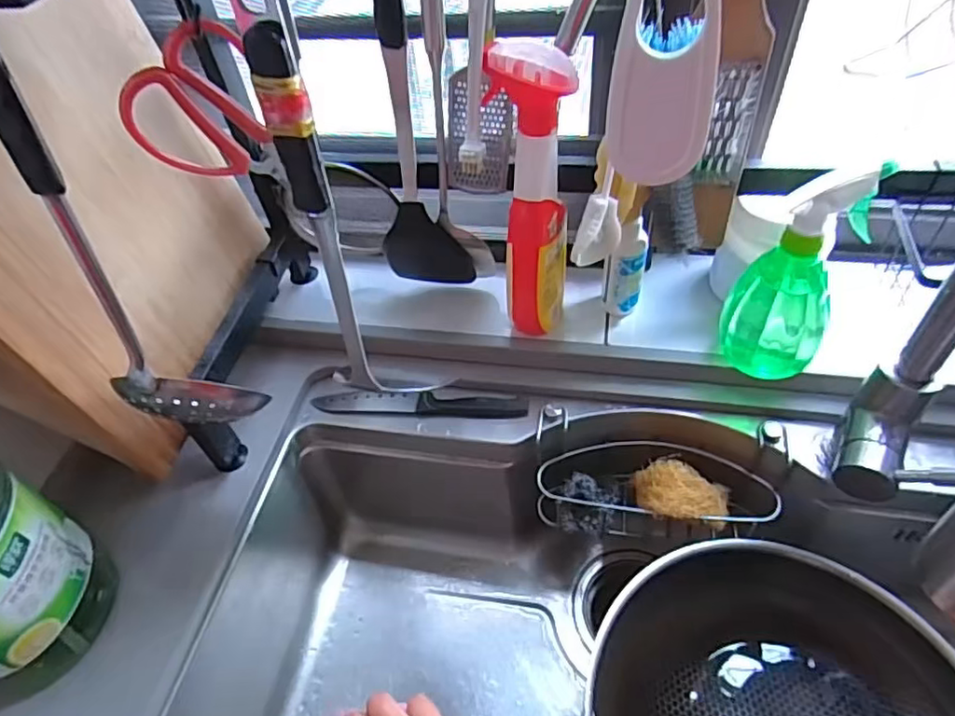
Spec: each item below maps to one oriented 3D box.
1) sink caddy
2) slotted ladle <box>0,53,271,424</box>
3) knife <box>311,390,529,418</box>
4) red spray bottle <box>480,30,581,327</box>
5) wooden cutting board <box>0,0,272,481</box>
[{"bbox_3d":[0.179,0.128,0.627,0.229,0.119,0.092,1,49,7],"label":"sink caddy"},{"bbox_3d":[-0.229,-0.055,0.372,0.077,0.294,0.071,32,60,29],"label":"slotted ladle"},{"bbox_3d":[-0.062,0.046,0.641,0.224,0.021,0.022,0,49,7],"label":"knife"},{"bbox_3d":[0.048,-0.136,0.545,0.065,0.258,0.072,-1,49,5],"label":"red spray bottle"},{"bbox_3d":[-0.303,-0.140,0.478,0.020,0.375,0.292,-4,48,16],"label":"wooden cutting board"}]

